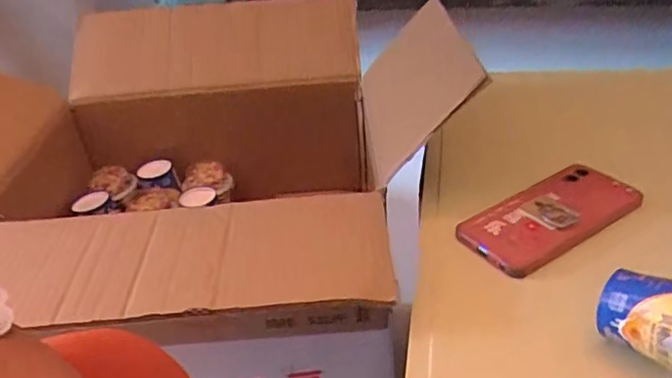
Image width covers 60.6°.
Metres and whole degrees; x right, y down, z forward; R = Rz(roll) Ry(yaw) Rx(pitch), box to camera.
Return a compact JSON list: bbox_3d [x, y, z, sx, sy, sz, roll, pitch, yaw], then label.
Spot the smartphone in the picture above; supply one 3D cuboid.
[{"bbox_3d":[0.189,0.022,0.509,0.162,0.017,0.074,-23,37,-26],"label":"smartphone"}]

